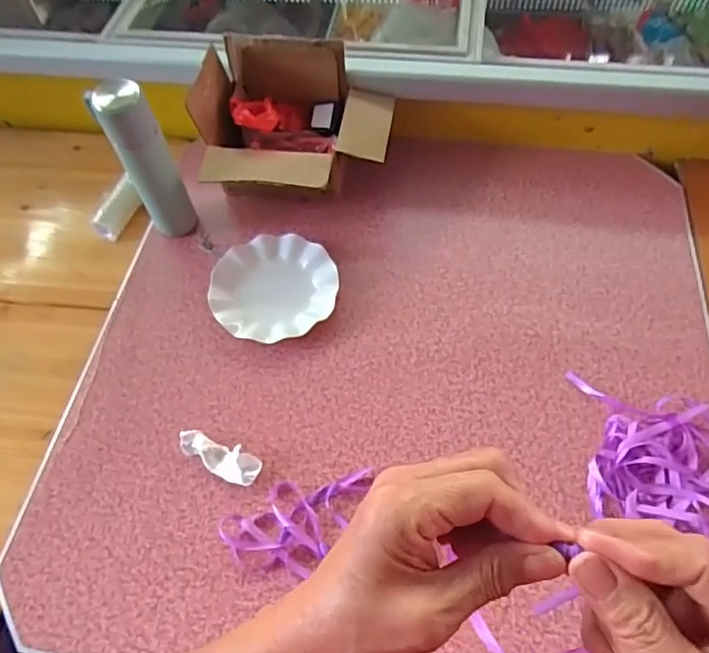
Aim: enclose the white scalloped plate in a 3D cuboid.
[{"bbox_3d":[-0.117,-0.056,0.810,0.179,0.027,0.178,-1,60,2],"label":"white scalloped plate"}]

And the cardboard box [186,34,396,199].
[{"bbox_3d":[-0.089,-0.297,0.863,0.275,0.184,0.223,4,60,5],"label":"cardboard box"}]

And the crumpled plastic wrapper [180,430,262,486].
[{"bbox_3d":[-0.169,0.161,0.686,0.108,0.021,0.039,24,64,16],"label":"crumpled plastic wrapper"}]

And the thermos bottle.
[{"bbox_3d":[-0.286,-0.217,0.775,0.066,0.253,0.061,-25,62,-12],"label":"thermos bottle"}]

